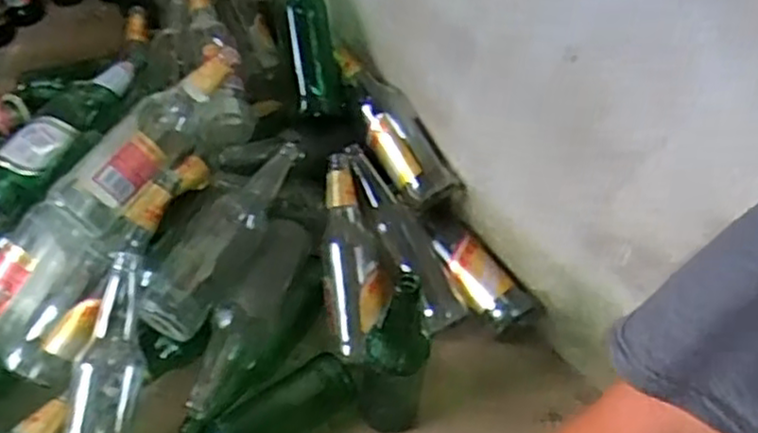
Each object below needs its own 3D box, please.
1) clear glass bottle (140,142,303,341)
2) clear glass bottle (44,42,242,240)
[{"bbox_3d":[-0.182,0.018,0.812,0.081,0.066,0.269,20,50,11],"label":"clear glass bottle"},{"bbox_3d":[-0.251,-0.093,0.787,0.075,0.075,0.262,28,66,18],"label":"clear glass bottle"}]

